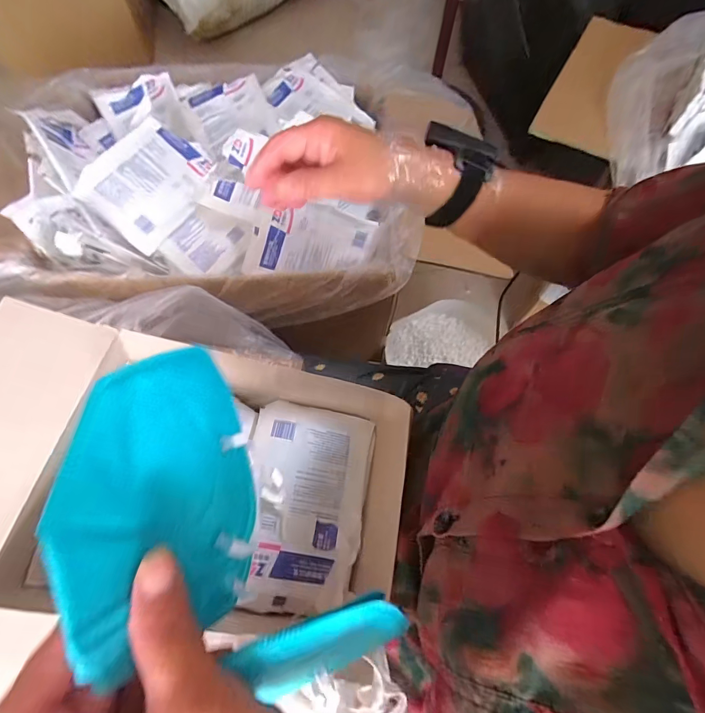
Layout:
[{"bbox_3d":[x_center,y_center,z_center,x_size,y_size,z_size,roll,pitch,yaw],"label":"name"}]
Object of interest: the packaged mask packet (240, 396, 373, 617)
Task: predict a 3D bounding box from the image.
[{"bbox_3d":[-0.048,0.143,0.394,0.121,0.015,0.188,15,64,-12],"label":"packaged mask packet"}]

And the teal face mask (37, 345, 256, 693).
[{"bbox_3d":[-0.090,0.061,0.193,0.014,0.102,0.133,-18,67,25],"label":"teal face mask"}]

